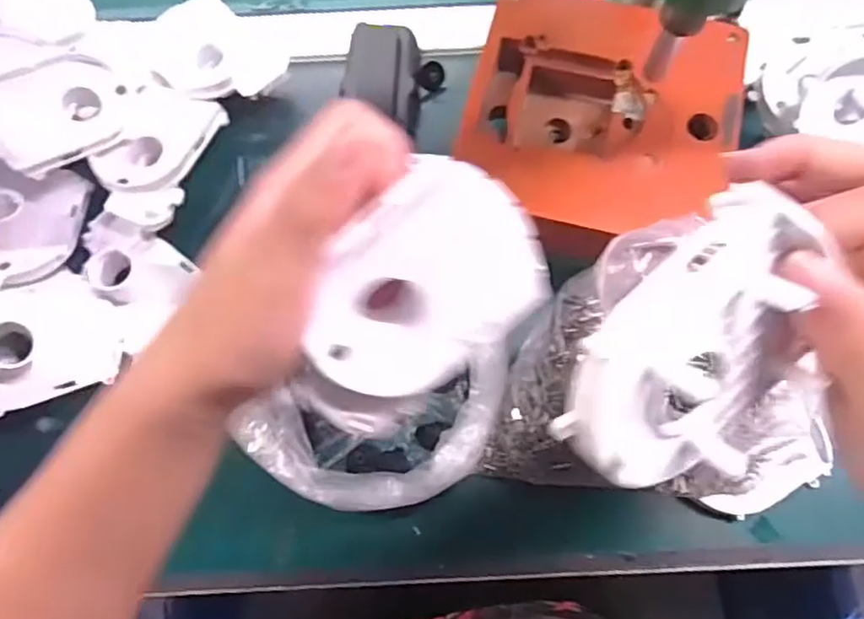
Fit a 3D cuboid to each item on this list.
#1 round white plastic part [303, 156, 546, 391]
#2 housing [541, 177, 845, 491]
[{"bbox_3d":[-0.005,-0.009,0.236,0.087,0.025,0.070,-35,115,4],"label":"round white plastic part"},{"bbox_3d":[0.070,0.011,0.179,0.080,0.032,0.062,-43,121,-3],"label":"housing"}]

